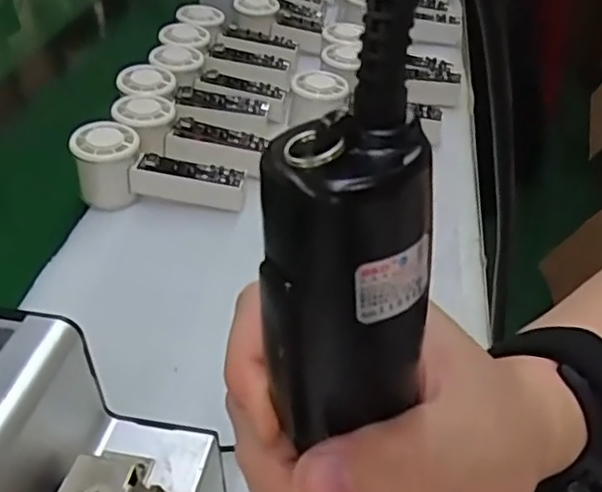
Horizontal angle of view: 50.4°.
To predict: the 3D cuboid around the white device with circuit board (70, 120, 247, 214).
[{"bbox_3d":[-0.121,-0.069,0.554,0.148,0.053,0.060,2,40,3],"label":"white device with circuit board"}]

